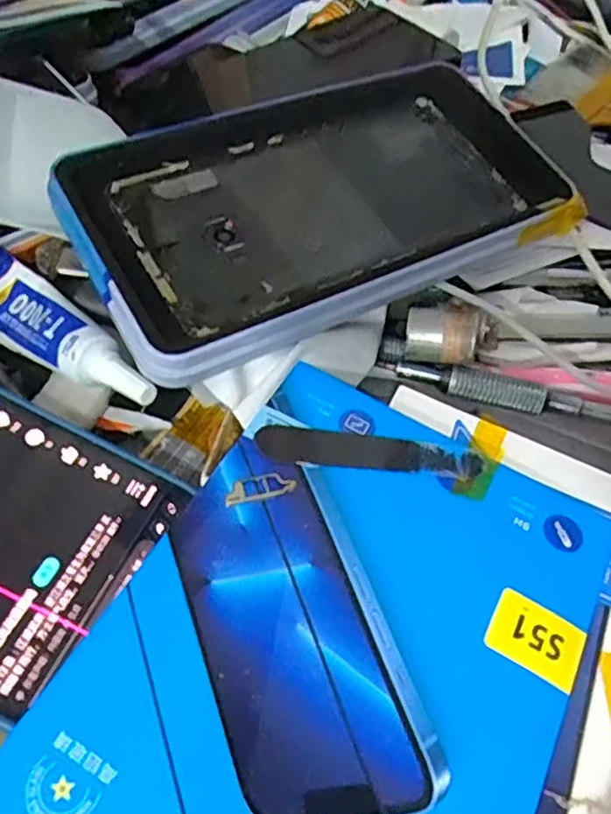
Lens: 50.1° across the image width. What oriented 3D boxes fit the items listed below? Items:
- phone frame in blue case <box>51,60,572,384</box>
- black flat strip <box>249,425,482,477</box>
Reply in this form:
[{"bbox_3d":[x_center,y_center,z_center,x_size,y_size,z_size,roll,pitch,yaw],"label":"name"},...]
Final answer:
[{"bbox_3d":[0.009,-0.082,0.250,0.189,0.011,0.102,-27,69,-22],"label":"phone frame in blue case"},{"bbox_3d":[0.021,0.013,0.206,0.071,0.004,0.012,4,50,0],"label":"black flat strip"}]

